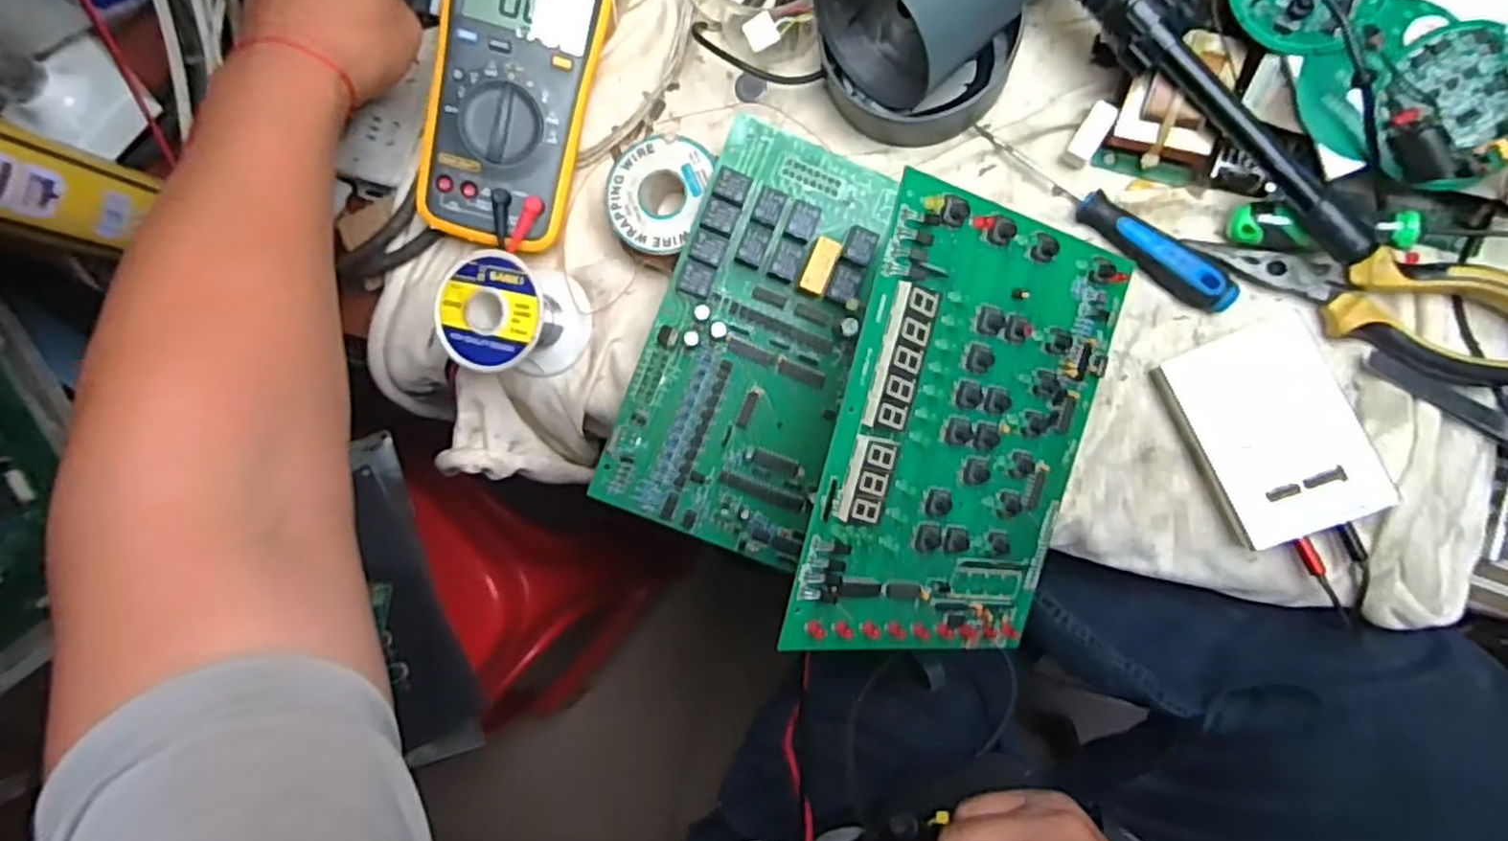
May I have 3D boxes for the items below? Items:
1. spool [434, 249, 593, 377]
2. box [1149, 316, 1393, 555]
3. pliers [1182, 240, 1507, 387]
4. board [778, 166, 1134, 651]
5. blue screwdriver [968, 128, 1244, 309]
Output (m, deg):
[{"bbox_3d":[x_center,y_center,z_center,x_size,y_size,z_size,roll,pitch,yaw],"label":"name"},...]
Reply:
[{"bbox_3d":[-0.138,-0.059,0.432,0.064,0.062,0.063,0,90,9],"label":"spool"},{"bbox_3d":[0.264,0.005,0.383,0.072,0.029,0.104,-24,86,8],"label":"box"},{"bbox_3d":[0.305,-0.062,0.371,0.148,0.028,0.049,21,93,8],"label":"pliers"},{"bbox_3d":[0.106,0.011,0.362,0.157,0.011,0.211,10,99,-30],"label":"board"},{"bbox_3d":[0.192,-0.112,0.406,0.156,0.017,0.022,41,96,7],"label":"blue screwdriver"}]

